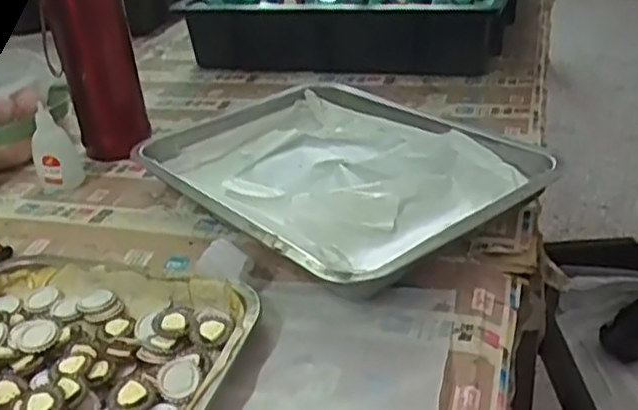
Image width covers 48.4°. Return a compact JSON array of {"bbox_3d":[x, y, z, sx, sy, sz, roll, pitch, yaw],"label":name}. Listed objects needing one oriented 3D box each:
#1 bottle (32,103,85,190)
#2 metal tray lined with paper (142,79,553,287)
[{"bbox_3d":[-0.264,-0.056,0.706,0.043,0.079,0.026,-18,33,-20],"label":"bottle"},{"bbox_3d":[0.012,-0.032,0.647,0.252,0.056,0.350,-26,37,-31],"label":"metal tray lined with paper"}]

